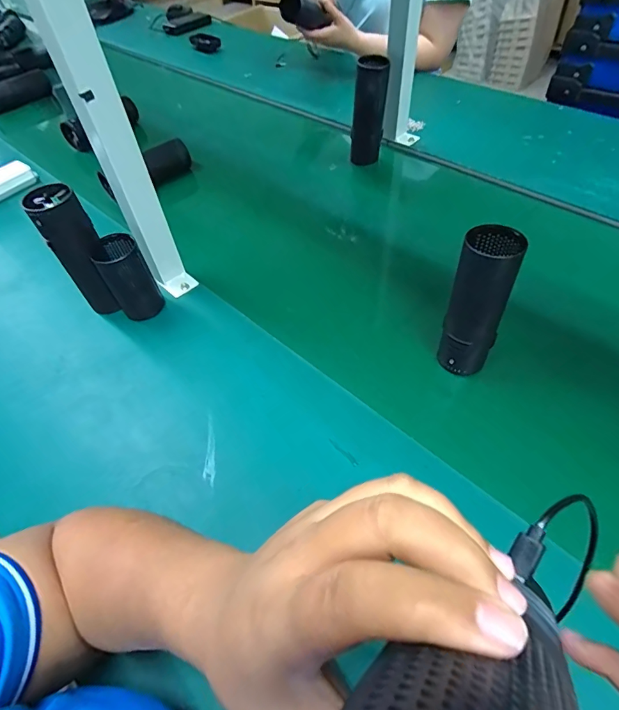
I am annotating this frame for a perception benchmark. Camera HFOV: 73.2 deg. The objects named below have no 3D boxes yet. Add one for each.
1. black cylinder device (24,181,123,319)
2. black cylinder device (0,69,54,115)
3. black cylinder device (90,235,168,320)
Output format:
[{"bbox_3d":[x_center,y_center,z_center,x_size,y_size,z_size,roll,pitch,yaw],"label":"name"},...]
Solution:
[{"bbox_3d":[-0.279,-0.123,0.520,0.057,0.163,0.050,-11,52,-5],"label":"black cylinder device"},{"bbox_3d":[-0.757,-0.681,1.076,0.058,0.058,0.175,36,62,28],"label":"black cylinder device"},{"bbox_3d":[-0.230,-0.096,0.536,0.056,0.103,0.054,-29,55,-18],"label":"black cylinder device"}]

